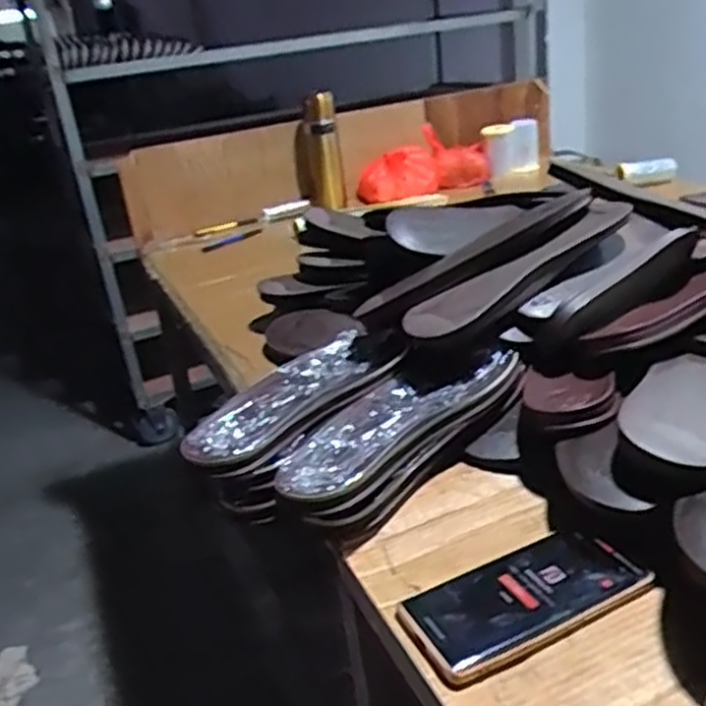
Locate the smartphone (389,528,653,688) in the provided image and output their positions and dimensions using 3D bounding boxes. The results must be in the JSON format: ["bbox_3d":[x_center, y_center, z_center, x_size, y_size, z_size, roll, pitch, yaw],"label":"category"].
[{"bbox_3d":[0.115,0.165,0.506,0.158,0.011,0.075,-17,25,-20],"label":"smartphone"}]

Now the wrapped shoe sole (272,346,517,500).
[{"bbox_3d":[0.033,0.052,0.642,0.251,0.020,0.087,-27,30,-37],"label":"wrapped shoe sole"}]

